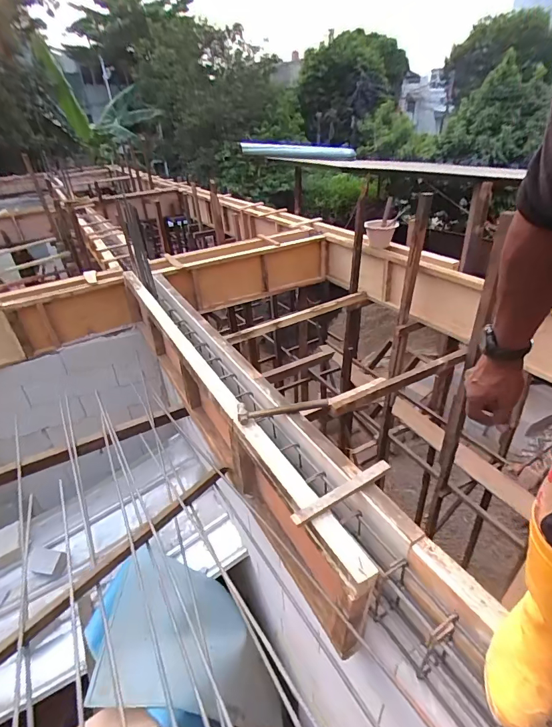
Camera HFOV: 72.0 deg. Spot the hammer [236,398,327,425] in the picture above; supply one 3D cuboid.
[{"bbox_3d":[0.020,0.172,1.323,0.303,0.069,0.065,-10,32,-7],"label":"hammer"}]

